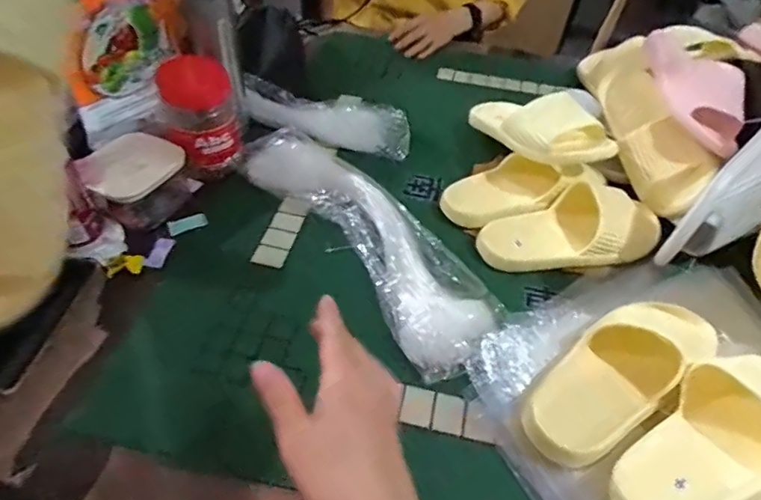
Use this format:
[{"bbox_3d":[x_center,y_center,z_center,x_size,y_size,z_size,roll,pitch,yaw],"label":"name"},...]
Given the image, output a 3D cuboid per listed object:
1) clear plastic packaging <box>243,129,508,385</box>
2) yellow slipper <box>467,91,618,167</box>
[{"bbox_3d":[-0.021,-0.027,0.641,0.131,0.040,0.421,-27,54,-27],"label":"clear plastic packaging"},{"bbox_3d":[0.202,-0.180,0.725,0.092,0.079,0.238,-18,30,-21],"label":"yellow slipper"}]

